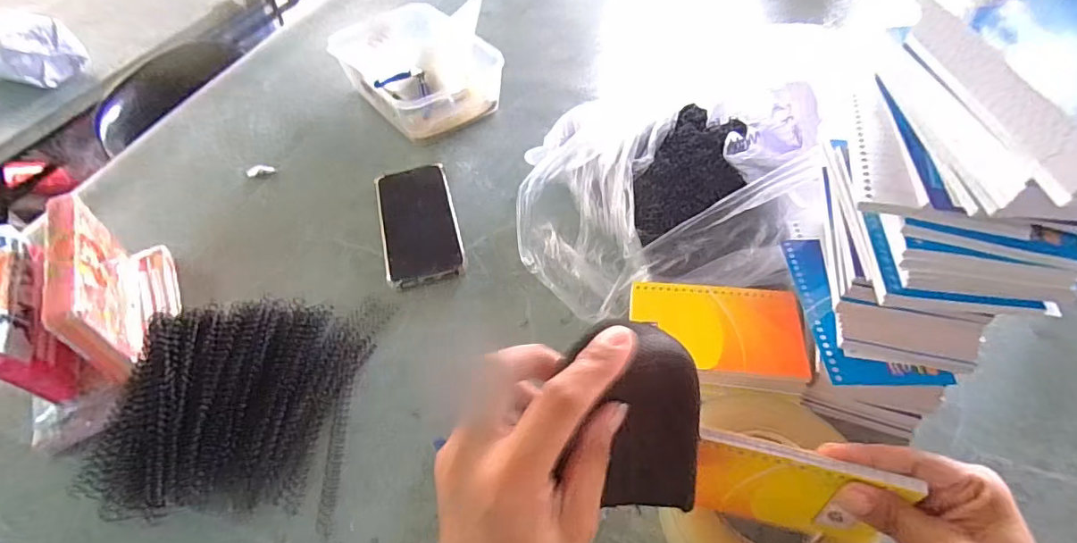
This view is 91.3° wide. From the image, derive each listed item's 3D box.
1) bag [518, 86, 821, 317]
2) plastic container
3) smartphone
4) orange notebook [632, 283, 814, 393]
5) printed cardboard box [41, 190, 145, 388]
[{"bbox_3d":[0.115,-0.082,0.512,0.264,0.118,0.256,4,52,9],"label":"bag"},{"bbox_3d":[-0.172,-0.277,0.718,0.162,0.078,0.243,-31,55,-18],"label":"plastic container"},{"bbox_3d":[-0.130,-0.053,0.573,0.079,0.016,0.171,-15,51,-7],"label":"smartphone"},{"bbox_3d":[0.139,0.047,0.414,0.129,0.011,0.086,3,52,8],"label":"orange notebook"},{"bbox_3d":[-0.380,0.013,0.454,0.021,0.093,0.157,-26,53,-15],"label":"printed cardboard box"}]

